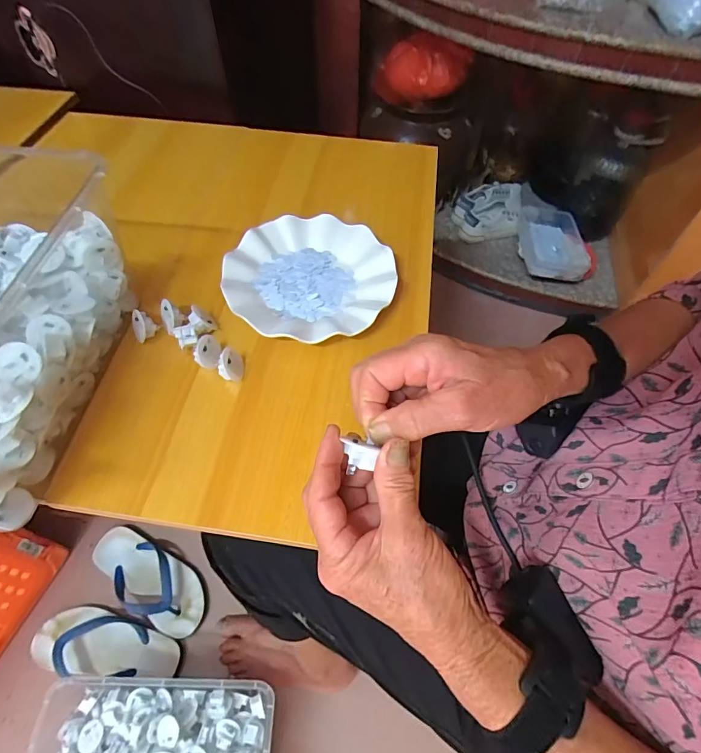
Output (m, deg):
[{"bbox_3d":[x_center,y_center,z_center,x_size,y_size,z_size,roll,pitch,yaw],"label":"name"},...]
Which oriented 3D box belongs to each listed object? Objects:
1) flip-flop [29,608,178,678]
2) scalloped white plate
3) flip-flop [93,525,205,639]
[{"bbox_3d":[-0.397,0.437,0.704,0.238,0.039,0.097,5,56,3],"label":"flip-flop"},{"bbox_3d":[-0.044,-0.110,0.479,0.178,0.022,0.186,0,56,-1],"label":"scalloped white plate"},{"bbox_3d":[-0.358,0.349,0.755,0.236,0.044,0.096,25,59,15],"label":"flip-flop"}]

